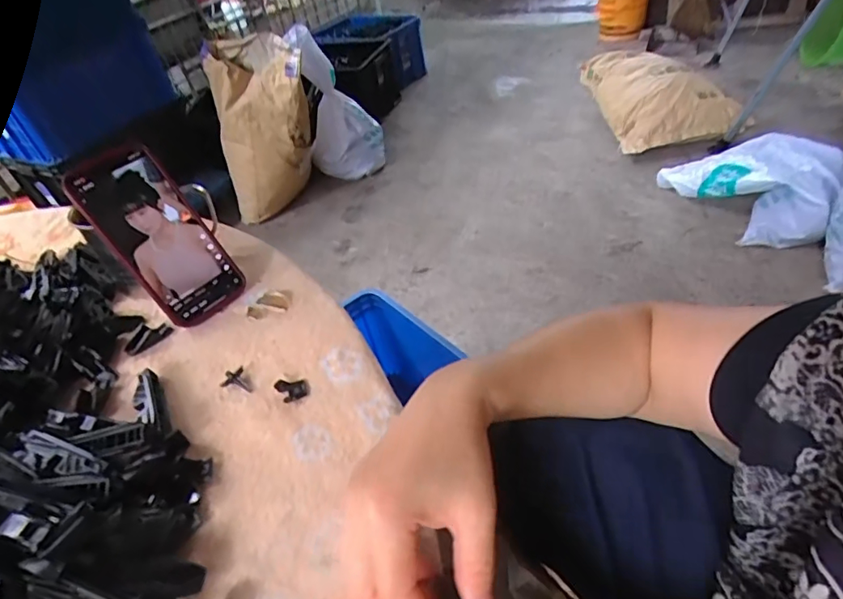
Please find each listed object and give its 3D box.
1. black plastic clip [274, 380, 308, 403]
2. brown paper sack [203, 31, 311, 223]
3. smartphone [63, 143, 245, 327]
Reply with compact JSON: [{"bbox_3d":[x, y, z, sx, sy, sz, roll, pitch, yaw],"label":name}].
[{"bbox_3d":[-0.101,0.068,0.402,0.022,0.006,0.025,-20,38,-19],"label":"black plastic clip"},{"bbox_3d":[-0.480,-0.506,1.577,0.280,0.630,0.168,38,51,17],"label":"brown paper sack"},{"bbox_3d":[-0.229,-0.053,0.456,0.075,0.156,0.008,-42,20,-26],"label":"smartphone"}]

